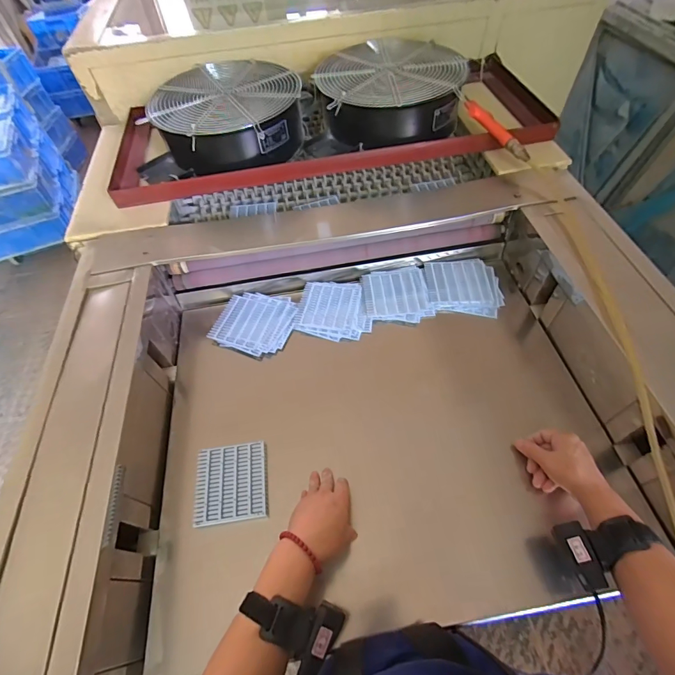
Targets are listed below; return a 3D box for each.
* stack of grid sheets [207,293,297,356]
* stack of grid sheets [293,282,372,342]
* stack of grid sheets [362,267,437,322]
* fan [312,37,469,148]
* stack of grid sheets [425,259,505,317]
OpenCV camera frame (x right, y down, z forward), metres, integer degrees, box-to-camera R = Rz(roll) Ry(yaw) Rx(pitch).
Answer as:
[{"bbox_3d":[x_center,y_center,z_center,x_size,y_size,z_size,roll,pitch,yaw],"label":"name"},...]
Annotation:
[{"bbox_3d":[-0.160,-0.032,0.734,0.145,0.014,0.137,13,58,12],"label":"stack of grid sheets"},{"bbox_3d":[-0.006,-0.056,0.744,0.142,0.015,0.131,2,57,5],"label":"stack of grid sheets"},{"bbox_3d":[0.118,-0.086,0.754,0.127,0.010,0.132,-9,56,-2],"label":"stack of grid sheets"},{"bbox_3d":[0.123,-0.552,0.864,0.321,0.123,0.261,-12,57,-4],"label":"fan"},{"bbox_3d":[0.255,-0.103,0.762,0.145,0.016,0.138,0,57,4],"label":"stack of grid sheets"}]

